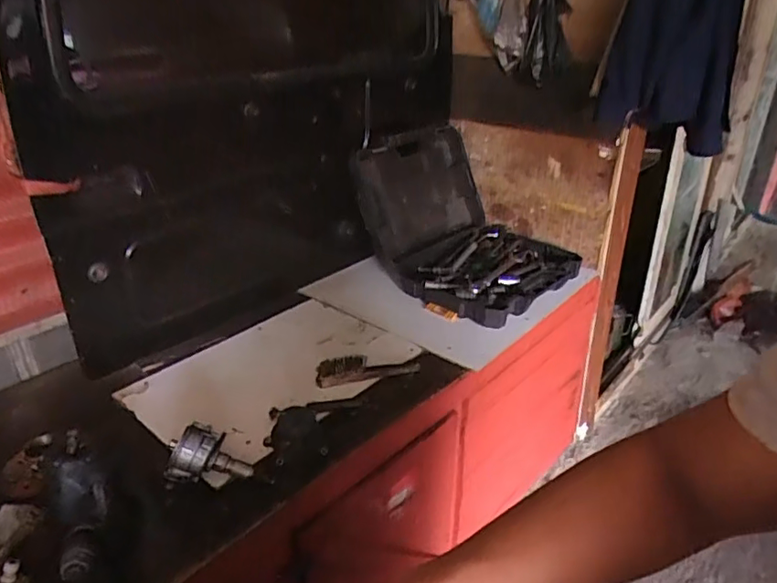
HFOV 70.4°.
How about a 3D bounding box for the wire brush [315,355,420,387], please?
[{"bbox_3d":[-0.040,0.155,1.113,0.213,0.042,0.044,-6,27,-10],"label":"wire brush"}]

